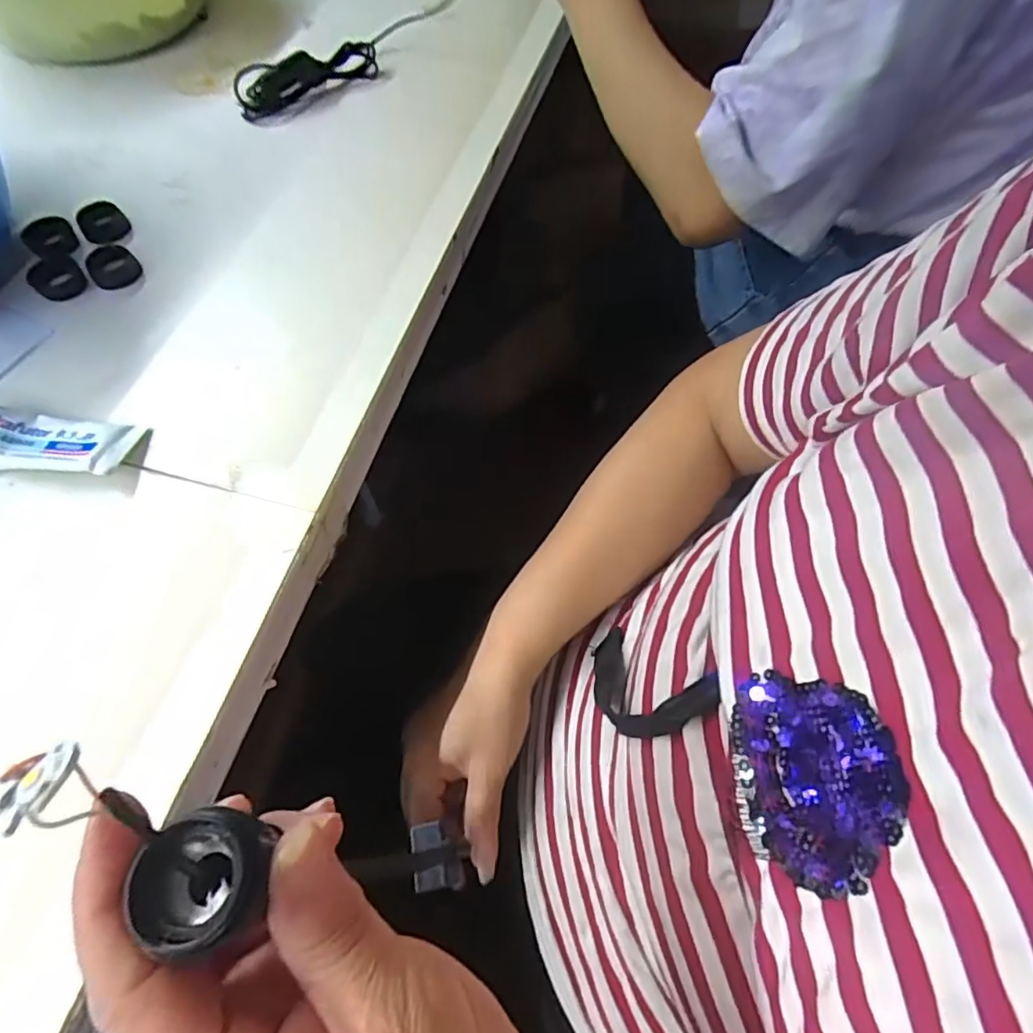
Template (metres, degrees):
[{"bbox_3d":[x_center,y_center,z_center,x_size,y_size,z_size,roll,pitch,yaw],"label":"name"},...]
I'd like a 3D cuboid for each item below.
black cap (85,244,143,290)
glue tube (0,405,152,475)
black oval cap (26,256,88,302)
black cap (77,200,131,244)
[{"bbox_3d":[-0.254,-0.157,0.368,0.028,0.013,0.029,0,62,0],"label":"black cap"},{"bbox_3d":[-0.262,-0.039,0.303,0.126,0.029,0.034,4,62,3],"label":"glue tube"},{"bbox_3d":[-0.284,-0.147,0.362,0.028,0.015,0.028,-32,66,-15],"label":"black oval cap"},{"bbox_3d":[-0.277,-0.197,0.391,0.028,0.016,0.028,0,62,0],"label":"black cap"}]

